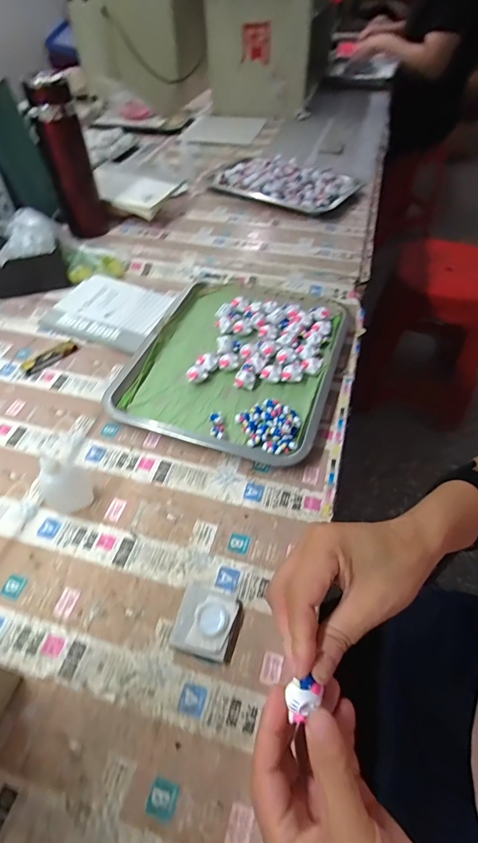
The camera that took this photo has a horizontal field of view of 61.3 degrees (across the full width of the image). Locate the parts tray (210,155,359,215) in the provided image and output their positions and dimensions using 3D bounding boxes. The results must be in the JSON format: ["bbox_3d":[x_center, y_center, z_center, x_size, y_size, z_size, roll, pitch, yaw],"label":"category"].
[{"bbox_3d":[0.086,-0.488,0.824,0.289,0.046,0.156,27,56,20],"label":"parts tray"}]

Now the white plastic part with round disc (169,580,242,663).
[{"bbox_3d":[-0.027,0.169,0.345,0.053,0.018,0.054,12,52,10],"label":"white plastic part with round disc"}]

